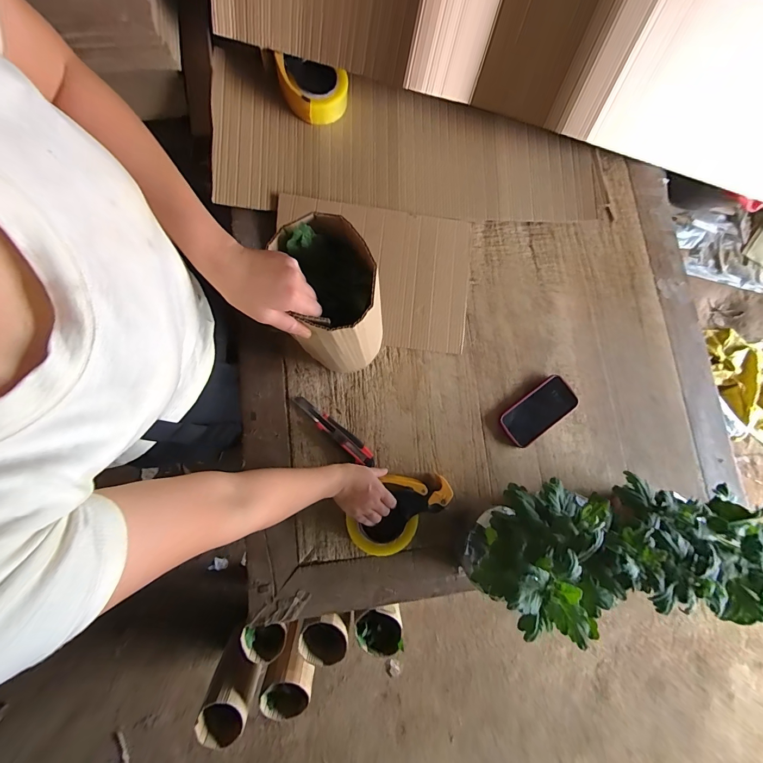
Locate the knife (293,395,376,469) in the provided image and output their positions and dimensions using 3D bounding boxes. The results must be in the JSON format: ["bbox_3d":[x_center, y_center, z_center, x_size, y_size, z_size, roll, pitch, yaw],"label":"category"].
[{"bbox_3d":[-0.088,0.092,0.657,0.190,0.013,0.031,41,82,2],"label":"knife"}]

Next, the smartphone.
[{"bbox_3d":[0.315,0.059,0.693,0.160,0.012,0.081,-36,86,-8],"label":"smartphone"}]

